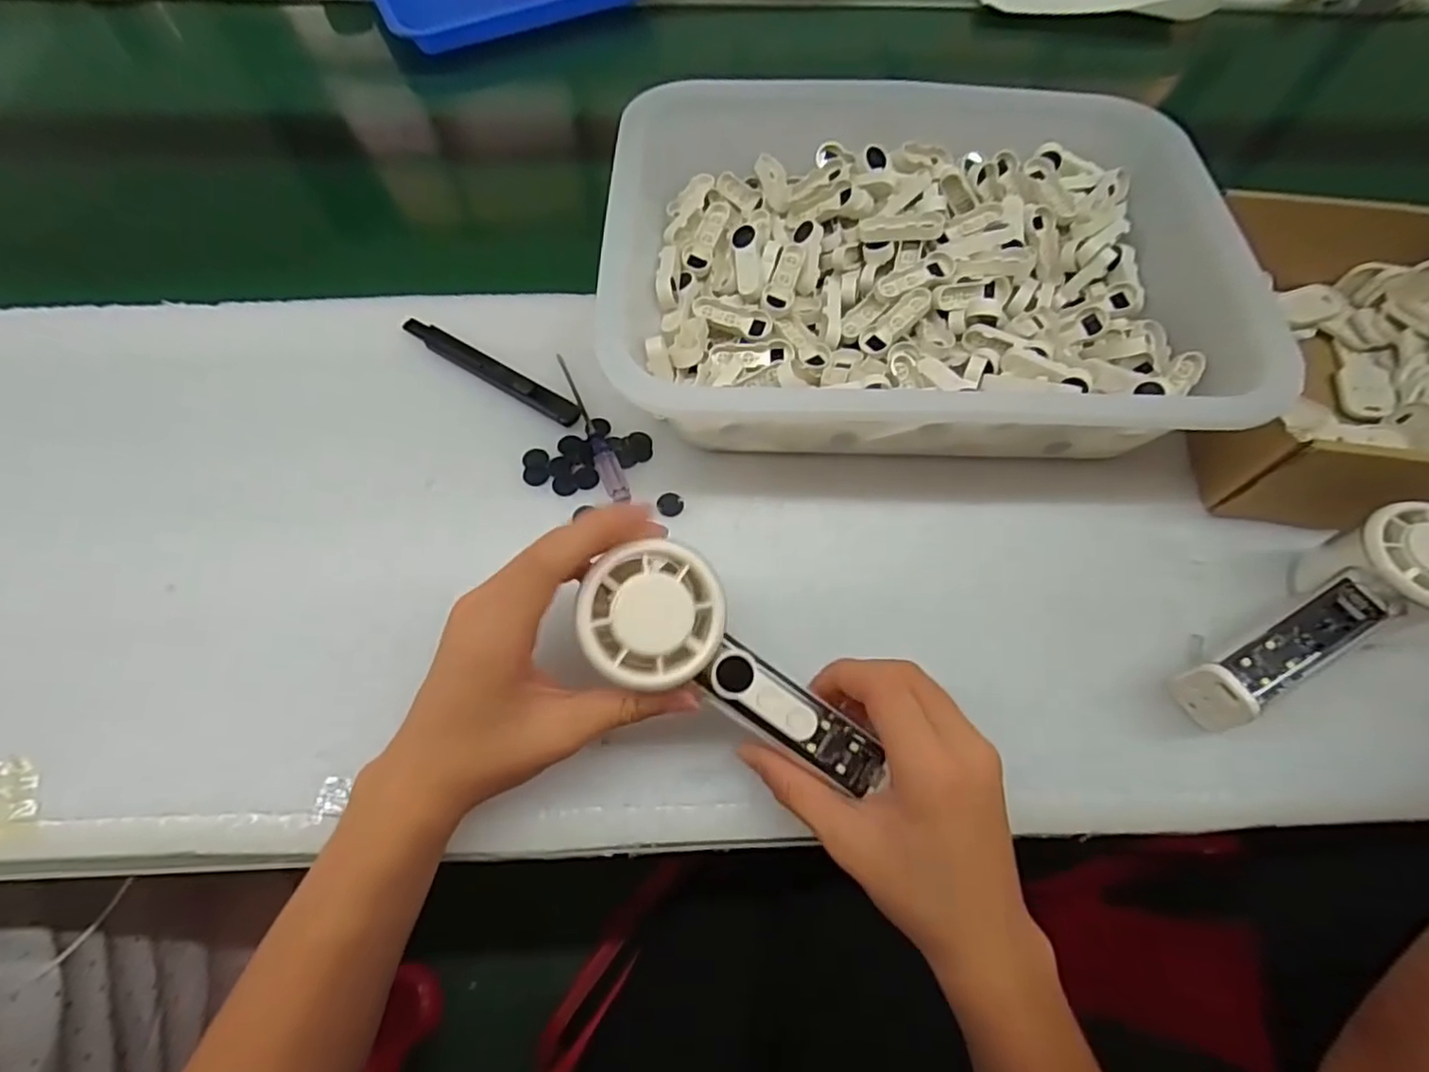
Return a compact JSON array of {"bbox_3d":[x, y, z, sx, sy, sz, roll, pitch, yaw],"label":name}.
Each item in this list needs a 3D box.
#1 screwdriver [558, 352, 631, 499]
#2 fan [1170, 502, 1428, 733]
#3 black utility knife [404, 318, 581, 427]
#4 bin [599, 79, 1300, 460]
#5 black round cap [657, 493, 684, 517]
[{"bbox_3d":[-0.076,-0.068,0.397,0.012,0.009,0.119,-22,66,-12],"label":"screwdriver"},{"bbox_3d":[0.294,0.039,0.322,0.148,0.060,0.052,-21,66,-12],"label":"fan"},{"bbox_3d":[-0.142,-0.104,0.412,0.137,0.007,0.017,30,66,13],"label":"black utility knife"},{"bbox_3d":[0.118,-0.177,0.413,0.349,0.081,0.278,3,63,0],"label":"bin"},{"bbox_3d":[-0.025,-0.019,0.375,0.015,0.004,0.016,0,64,-1],"label":"black round cap"}]

